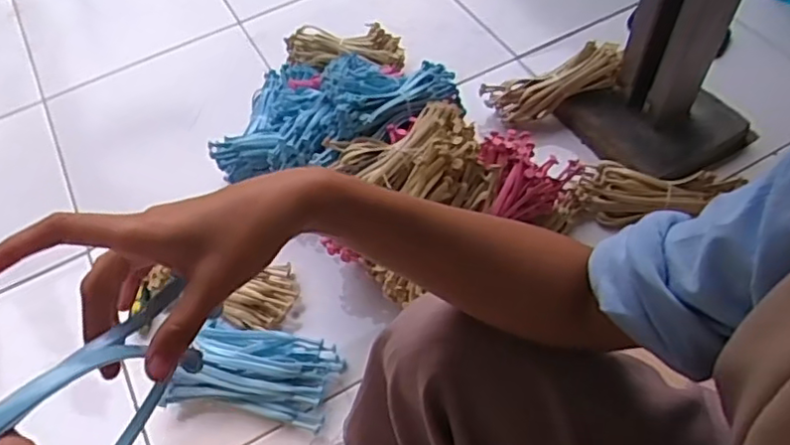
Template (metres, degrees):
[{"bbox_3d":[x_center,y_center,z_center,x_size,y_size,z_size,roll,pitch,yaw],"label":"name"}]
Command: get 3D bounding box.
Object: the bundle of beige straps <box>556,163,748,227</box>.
[{"bbox_3d":[0.351,-0.039,0.914,0.233,0.053,0.078,1,56,6],"label":"bundle of beige straps"}]

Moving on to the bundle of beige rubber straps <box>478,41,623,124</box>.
[{"bbox_3d":[0.252,-0.221,1.006,0.217,0.064,0.057,-20,52,22],"label":"bundle of beige rubber straps"}]

